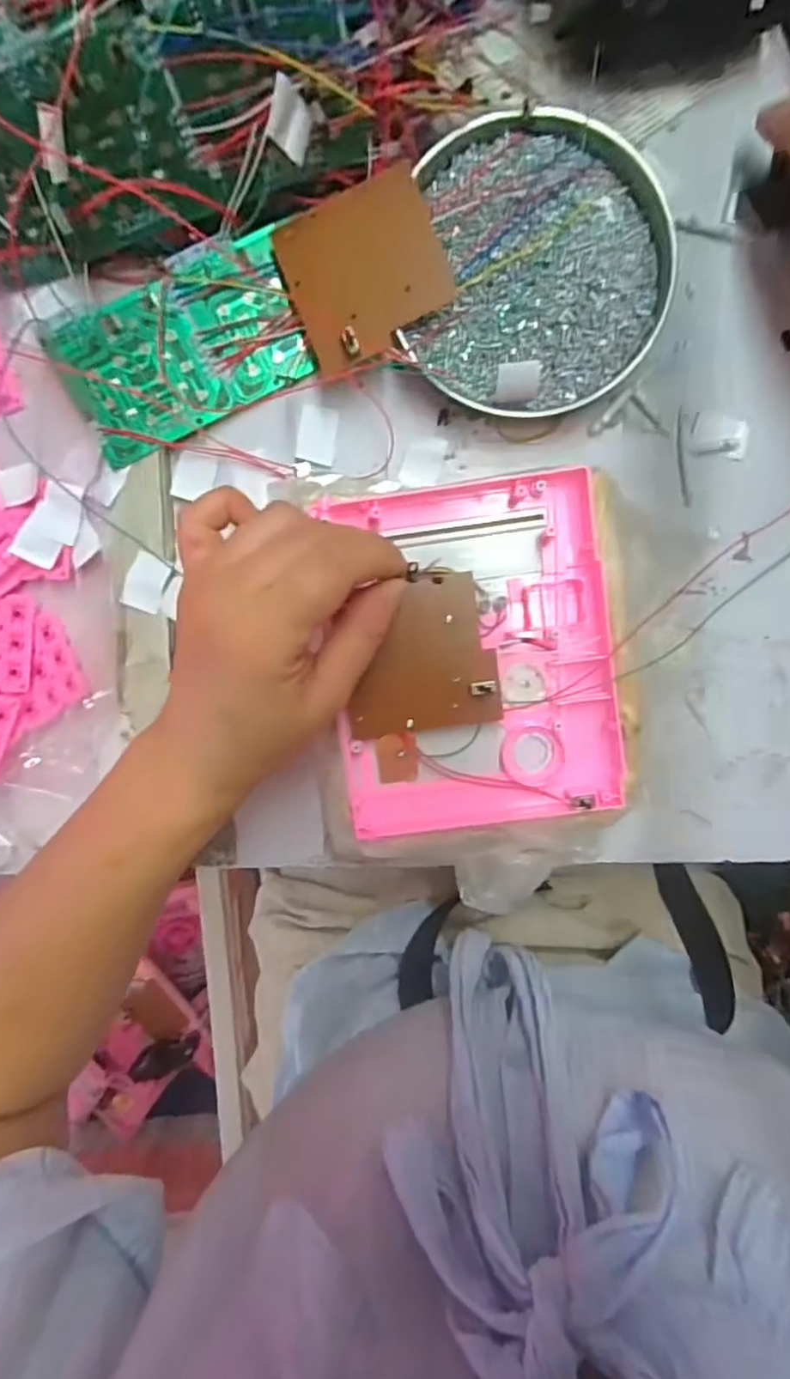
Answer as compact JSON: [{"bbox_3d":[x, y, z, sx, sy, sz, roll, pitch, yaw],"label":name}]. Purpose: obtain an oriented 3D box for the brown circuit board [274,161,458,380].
[{"bbox_3d":[-0.013,-0.200,0.303,0.073,0.011,0.073,-22,94,4],"label":"brown circuit board"}]

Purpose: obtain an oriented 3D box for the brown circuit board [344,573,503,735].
[{"bbox_3d":[0.012,-0.016,0.302,0.071,0.006,0.072,-7,95,2],"label":"brown circuit board"}]

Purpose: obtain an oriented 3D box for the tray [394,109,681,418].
[{"bbox_3d":[0.070,-0.203,0.301,0.120,0.024,0.129,6,96,1],"label":"tray"}]

